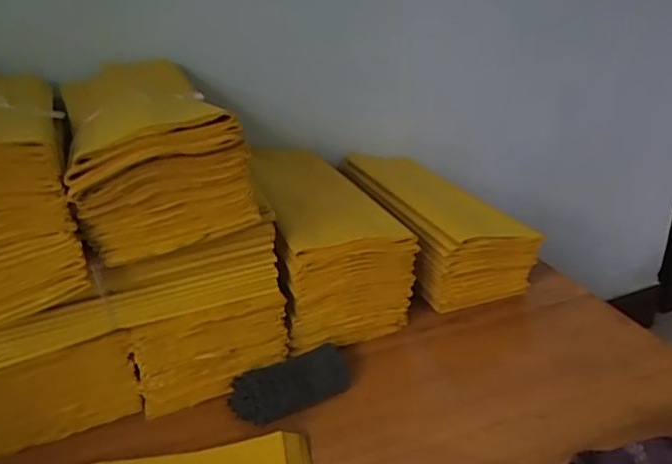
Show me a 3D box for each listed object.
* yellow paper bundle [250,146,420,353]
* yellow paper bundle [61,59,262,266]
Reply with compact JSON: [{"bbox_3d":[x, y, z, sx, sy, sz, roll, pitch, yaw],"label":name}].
[{"bbox_3d":[-0.017,0.003,0.691,0.143,0.142,0.278,-8,27,-14],"label":"yellow paper bundle"},{"bbox_3d":[-0.167,-0.070,0.519,0.144,0.103,0.197,-13,27,-21],"label":"yellow paper bundle"}]

